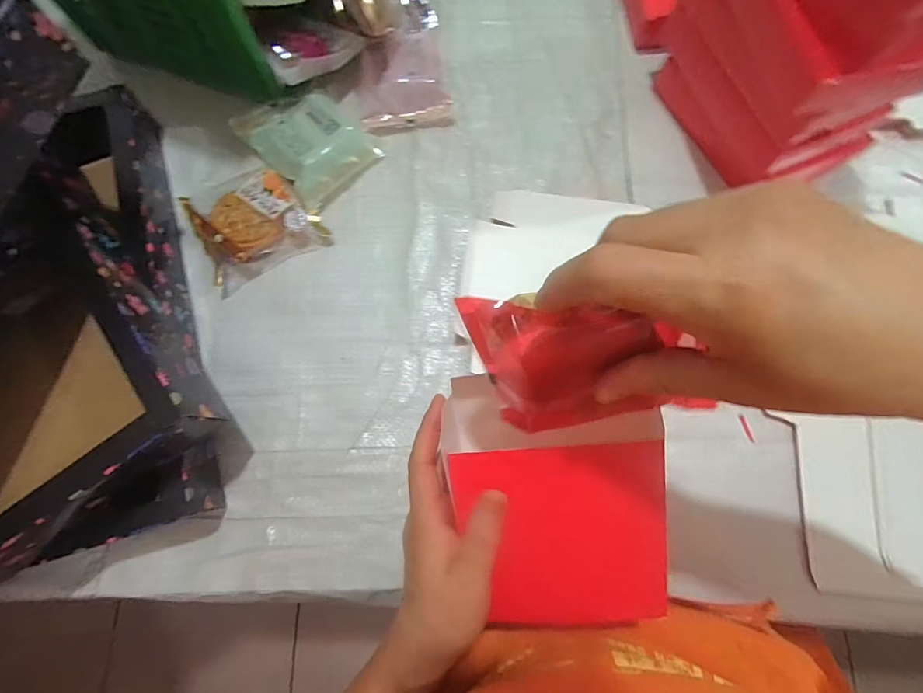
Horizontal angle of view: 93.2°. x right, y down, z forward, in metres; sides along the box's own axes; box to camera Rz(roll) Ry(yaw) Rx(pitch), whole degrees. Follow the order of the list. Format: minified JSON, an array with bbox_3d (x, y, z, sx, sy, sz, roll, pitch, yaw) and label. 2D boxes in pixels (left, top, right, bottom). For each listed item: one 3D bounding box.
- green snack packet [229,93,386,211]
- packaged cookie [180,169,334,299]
[{"bbox_3d":[-0.165,-0.225,0.471,0.104,0.038,0.130,-44,80,-8],"label":"green snack packet"},{"bbox_3d":[-0.216,-0.130,0.456,0.123,0.039,0.101,-28,78,-5],"label":"packaged cookie"}]

